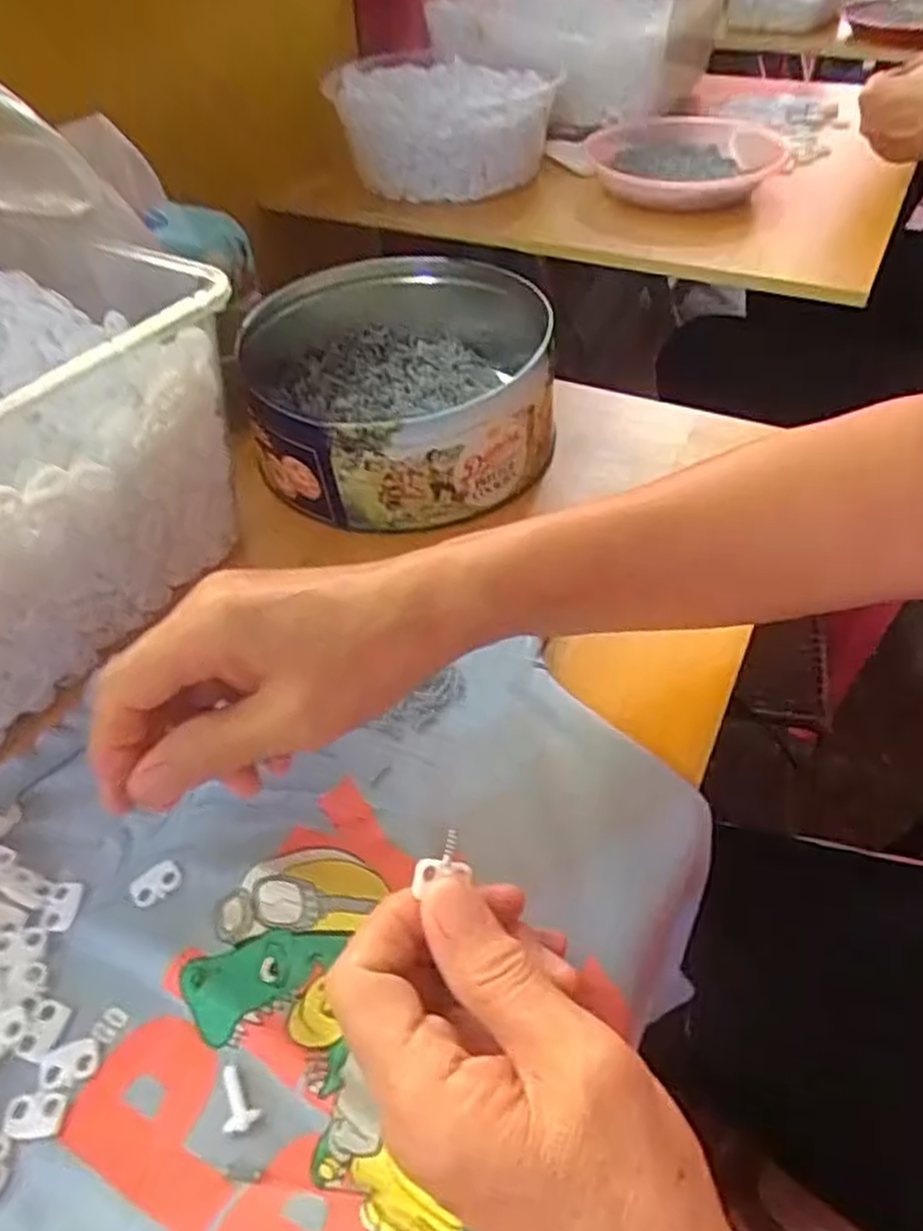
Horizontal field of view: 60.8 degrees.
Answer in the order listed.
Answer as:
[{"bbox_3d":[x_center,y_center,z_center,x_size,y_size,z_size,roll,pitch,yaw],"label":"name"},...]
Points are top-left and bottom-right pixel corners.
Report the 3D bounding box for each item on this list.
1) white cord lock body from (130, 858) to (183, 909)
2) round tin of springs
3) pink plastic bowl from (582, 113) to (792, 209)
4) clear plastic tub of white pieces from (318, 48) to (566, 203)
[{"bbox_3d":[-0.119,0.103,0.304,0.019,0.004,0.013,-31,53,-25],"label":"white cord lock body"},{"bbox_3d":[-0.037,-0.152,0.495,0.179,0.071,0.220,-4,46,-1],"label":"round tin of springs"},{"bbox_3d":[0.238,-0.456,0.806,0.197,0.051,0.232,1,46,3],"label":"pink plastic bowl"},{"bbox_3d":[-0.019,-0.532,0.840,0.224,0.097,0.216,-1,46,1],"label":"clear plastic tub of white pieces"}]

